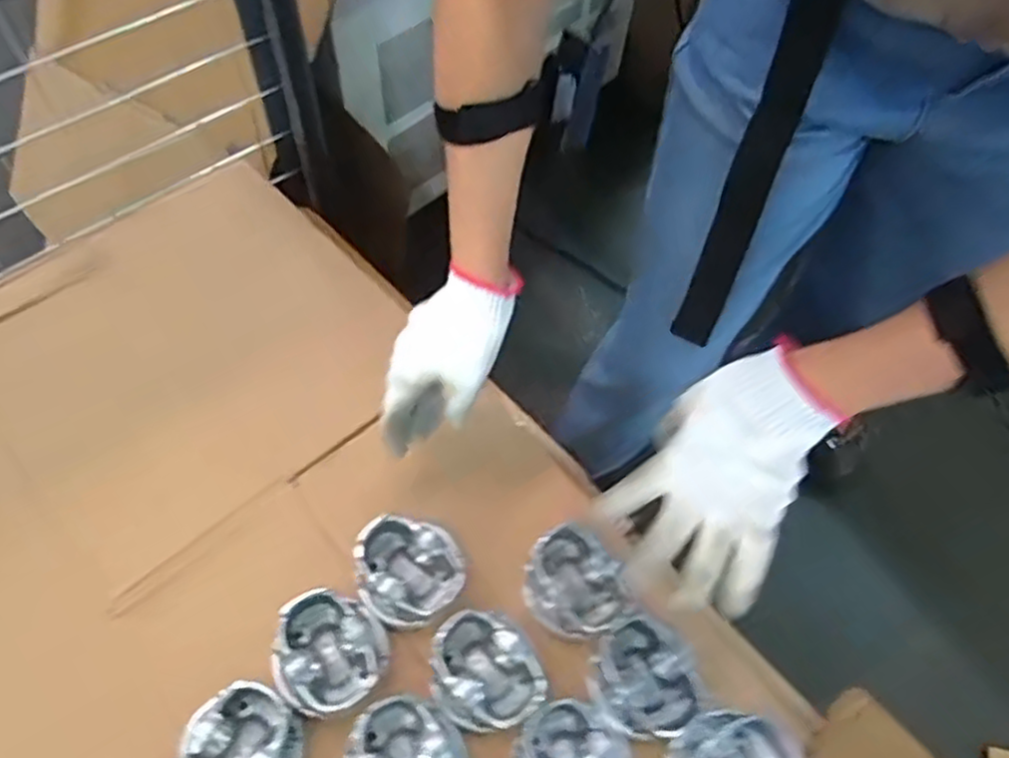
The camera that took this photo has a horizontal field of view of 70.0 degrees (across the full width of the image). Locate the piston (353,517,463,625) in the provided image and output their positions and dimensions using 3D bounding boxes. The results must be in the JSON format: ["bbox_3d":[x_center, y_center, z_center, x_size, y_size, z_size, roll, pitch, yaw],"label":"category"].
[{"bbox_3d":[-0.076,0.152,0.566,0.074,0.066,0.077,-34,67,-21],"label":"piston"}]

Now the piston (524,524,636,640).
[{"bbox_3d":[0.056,0.165,0.570,0.063,0.064,0.083,-36,68,-22],"label":"piston"}]

